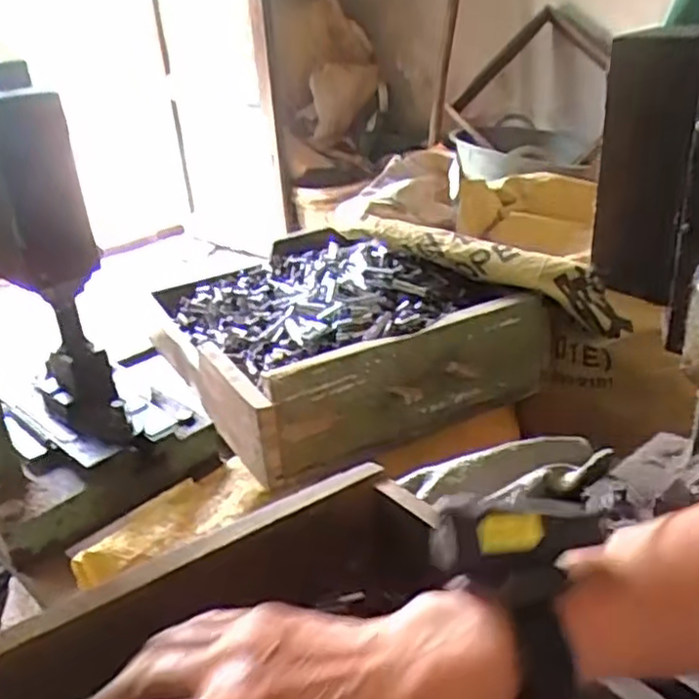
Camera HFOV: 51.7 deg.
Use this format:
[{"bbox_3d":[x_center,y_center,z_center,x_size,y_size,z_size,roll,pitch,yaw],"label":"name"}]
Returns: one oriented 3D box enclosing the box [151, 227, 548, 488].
[{"bbox_3d":[-0.034,-0.038,0.872,0.338,0.129,0.441,-18,28,-22],"label":"box"}]

